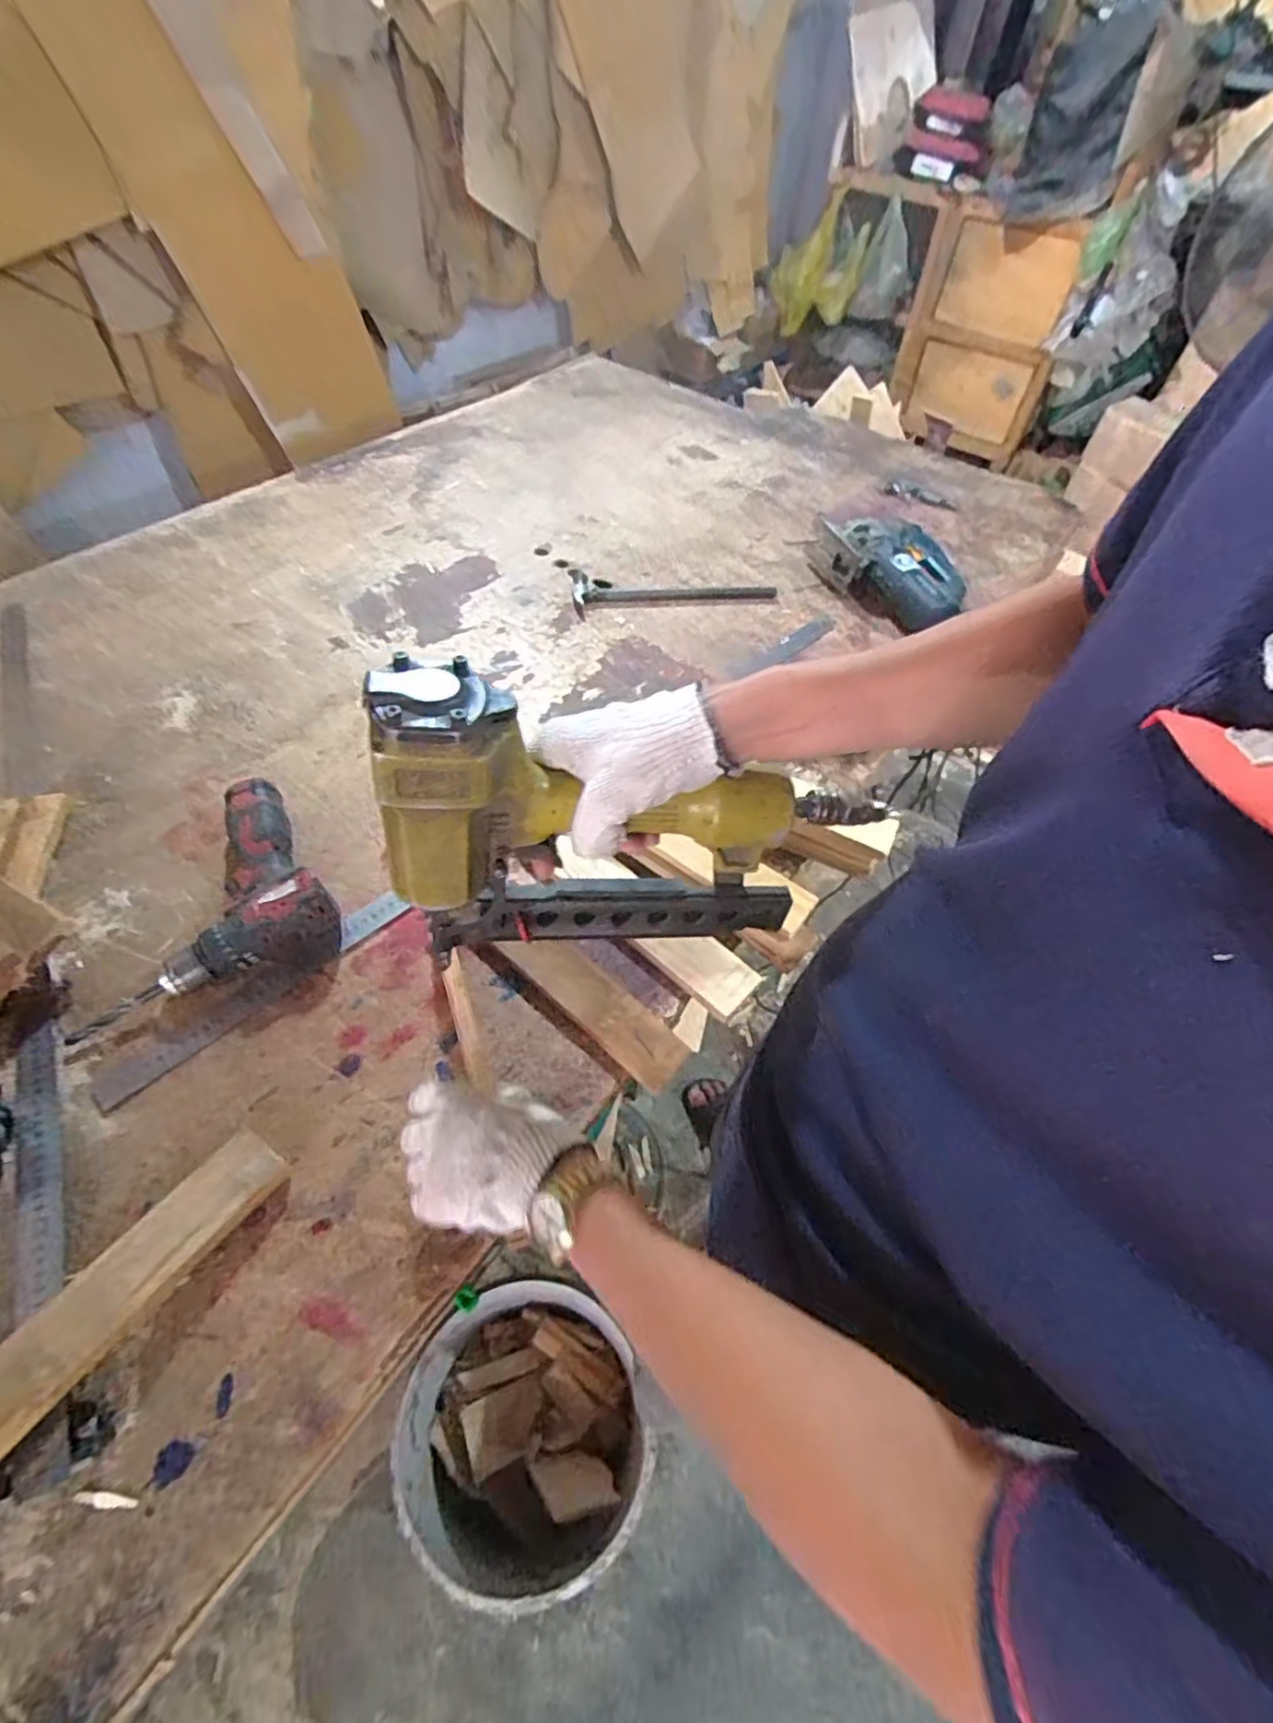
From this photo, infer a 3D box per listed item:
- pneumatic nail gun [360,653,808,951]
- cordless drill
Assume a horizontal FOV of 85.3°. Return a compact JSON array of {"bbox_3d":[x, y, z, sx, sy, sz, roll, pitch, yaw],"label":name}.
[{"bbox_3d":[-0.021,-0.030,0.444,0.252,0.236,0.069,-8,56,-7],"label":"pneumatic nail gun"},{"bbox_3d":[-0.420,0.034,0.651,0.226,0.060,0.210,-24,58,-21],"label":"cordless drill"}]

